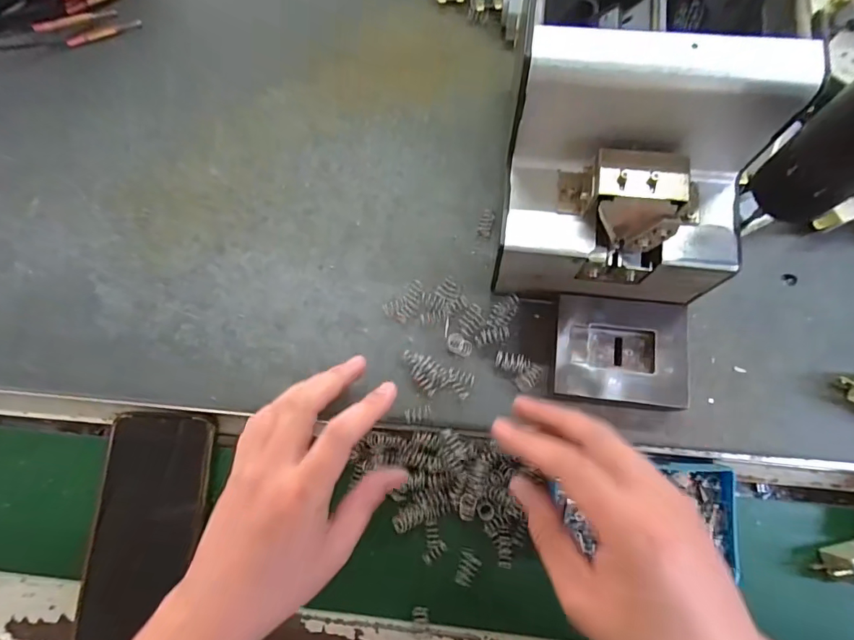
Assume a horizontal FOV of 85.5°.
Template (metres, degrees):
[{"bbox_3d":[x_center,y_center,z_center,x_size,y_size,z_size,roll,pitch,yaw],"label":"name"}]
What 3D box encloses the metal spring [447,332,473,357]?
[{"bbox_3d":[0.023,0.017,0.315,0.017,0.011,0.012,28,80,9],"label":"metal spring"}]

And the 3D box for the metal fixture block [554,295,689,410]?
[{"bbox_3d":[0.123,0.021,0.301,0.078,0.024,0.065,6,77,5],"label":"metal fixture block"}]

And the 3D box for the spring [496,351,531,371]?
[{"bbox_3d":[0.058,0.029,0.312,0.022,0.011,0.012,9,77,6],"label":"spring"}]

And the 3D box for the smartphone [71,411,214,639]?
[{"bbox_3d":[-0.199,0.149,0.329,0.073,0.013,0.158,1,77,4],"label":"smartphone"}]

